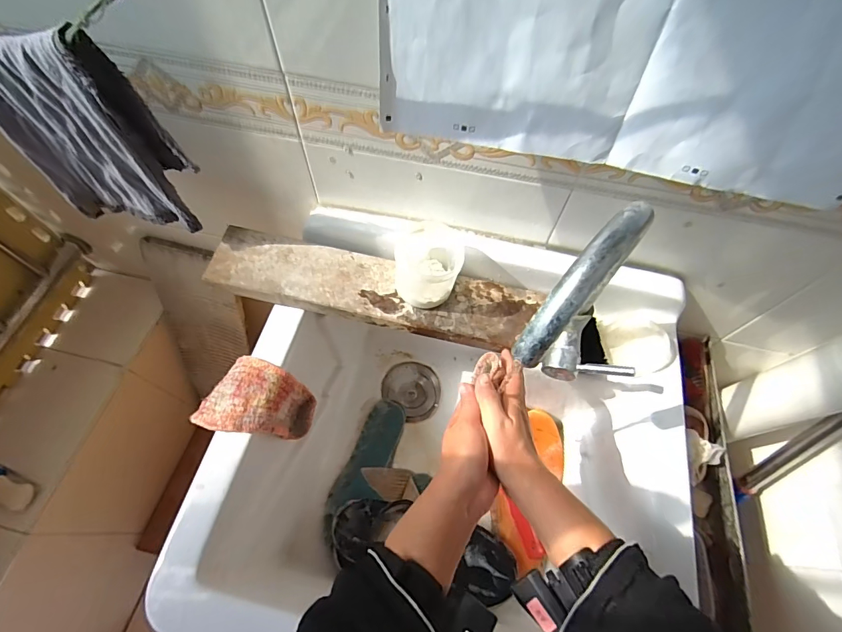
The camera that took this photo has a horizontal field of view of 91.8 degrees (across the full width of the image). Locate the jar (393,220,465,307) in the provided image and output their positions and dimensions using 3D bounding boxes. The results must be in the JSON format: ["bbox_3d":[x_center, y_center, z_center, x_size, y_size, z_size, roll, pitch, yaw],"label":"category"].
[{"bbox_3d":[0.010,-0.062,0.542,0.083,0.081,0.090,1,62,-2],"label":"jar"}]

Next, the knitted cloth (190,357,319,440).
[{"bbox_3d":[-0.214,0.119,0.543,0.120,0.083,0.095,16,63,6],"label":"knitted cloth"}]

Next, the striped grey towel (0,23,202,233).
[{"bbox_3d":[-0.365,-0.195,0.454,0.203,0.230,0.033,11,62,4],"label":"striped grey towel"}]

